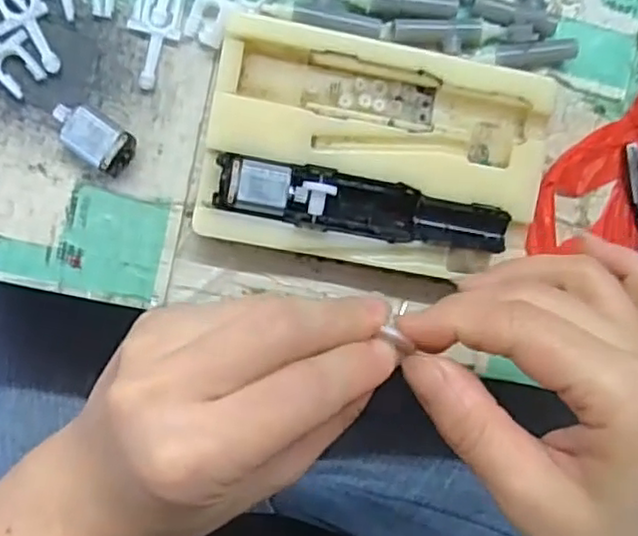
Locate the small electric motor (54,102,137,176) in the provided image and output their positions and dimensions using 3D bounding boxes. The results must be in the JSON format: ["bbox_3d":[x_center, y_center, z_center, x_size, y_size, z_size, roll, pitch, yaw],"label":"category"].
[{"bbox_3d":[-0.091,-0.053,0.270,0.033,0.015,0.019,35,89,-8],"label":"small electric motor"}]

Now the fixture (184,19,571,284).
[{"bbox_3d":[0.024,-0.046,0.273,0.136,0.020,0.088,10,92,-5],"label":"fixture"}]

